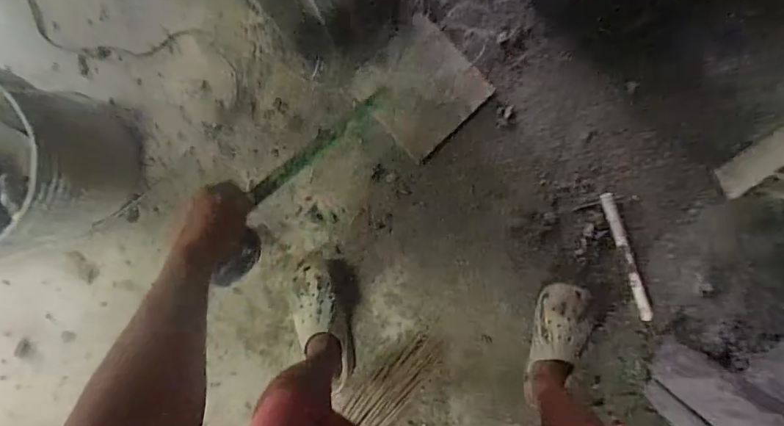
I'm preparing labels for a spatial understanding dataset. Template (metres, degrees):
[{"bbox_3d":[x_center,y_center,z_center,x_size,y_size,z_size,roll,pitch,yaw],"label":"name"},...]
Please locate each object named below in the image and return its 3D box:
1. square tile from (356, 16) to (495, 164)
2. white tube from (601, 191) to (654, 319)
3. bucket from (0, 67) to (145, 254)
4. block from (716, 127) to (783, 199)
[{"bbox_3d":[0.060,-0.257,0.969,0.214,0.021,0.219,-42,92,4],"label":"square tile"},{"bbox_3d":[0.495,0.093,0.993,0.028,0.025,0.282,-21,94,3],"label":"white tube"},{"bbox_3d":[-0.655,-0.094,0.842,0.287,0.334,0.290,0,94,2],"label":"bucket"},{"bbox_3d":[0.796,-0.114,0.997,0.200,0.015,0.087,-36,108,13],"label":"block"}]

